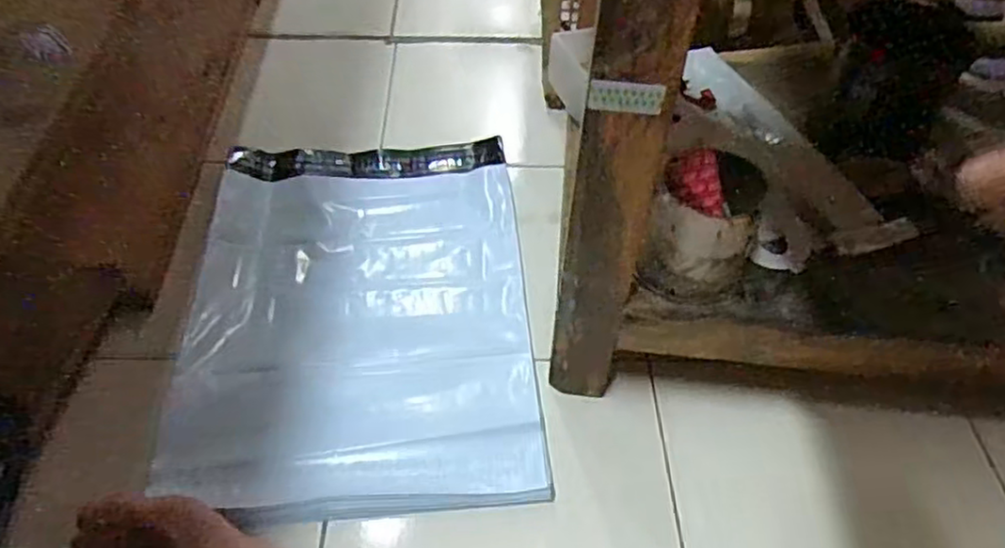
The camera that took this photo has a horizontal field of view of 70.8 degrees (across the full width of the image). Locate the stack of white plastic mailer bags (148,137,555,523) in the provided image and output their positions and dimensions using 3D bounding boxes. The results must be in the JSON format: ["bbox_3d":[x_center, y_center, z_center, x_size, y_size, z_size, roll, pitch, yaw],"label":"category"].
[{"bbox_3d":[-0.148,0.020,0.742,0.340,0.029,0.466,-3,48,-4],"label":"stack of white plastic mailer bags"}]

